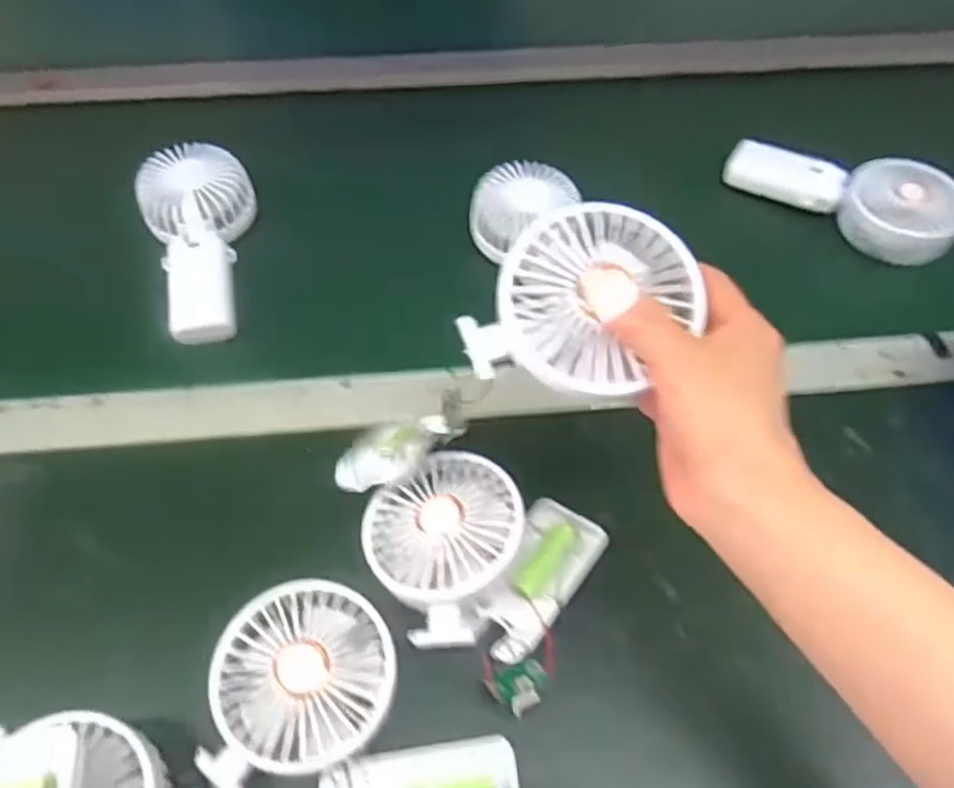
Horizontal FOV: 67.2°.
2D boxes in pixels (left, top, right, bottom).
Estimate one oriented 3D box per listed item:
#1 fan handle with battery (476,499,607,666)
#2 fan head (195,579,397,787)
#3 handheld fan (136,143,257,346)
[{"bbox_3d":[0.031,0.103,0.404,0.048,0.014,0.095,32,60,20],"label":"fan handle with battery"},{"bbox_3d":[-0.085,0.143,0.356,0.086,0.032,0.092,1,55,0],"label":"fan head"},{"bbox_3d":[-0.216,-0.116,0.554,0.081,0.038,0.171,-7,68,-6],"label":"handheld fan"}]

